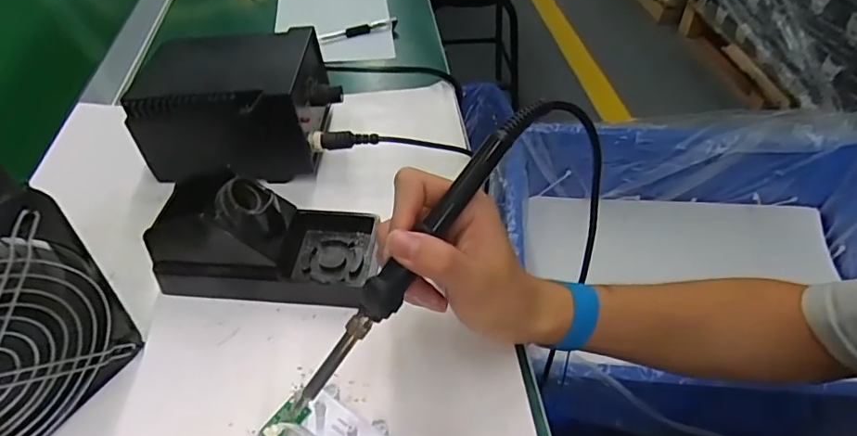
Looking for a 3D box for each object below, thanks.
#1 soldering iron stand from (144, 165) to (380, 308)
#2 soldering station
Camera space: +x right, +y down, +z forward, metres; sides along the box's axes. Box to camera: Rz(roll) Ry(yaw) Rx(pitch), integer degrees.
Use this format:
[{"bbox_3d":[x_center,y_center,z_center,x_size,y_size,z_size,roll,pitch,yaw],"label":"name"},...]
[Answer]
[{"bbox_3d":[-0.116,0.007,0.373,0.150,0.084,0.072,2,45,1],"label":"soldering iron stand"},{"bbox_3d":[-0.163,-0.103,0.474,0.162,0.089,0.113,-2,45,-4],"label":"soldering station"}]

